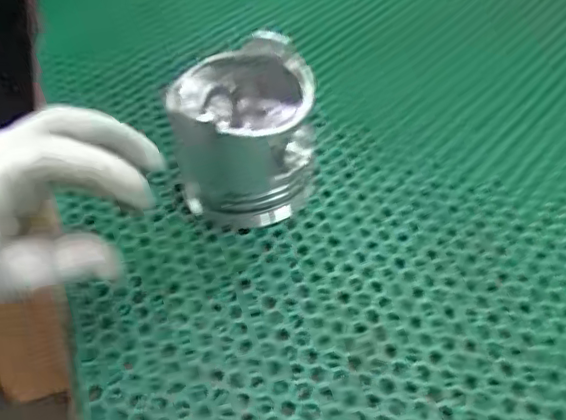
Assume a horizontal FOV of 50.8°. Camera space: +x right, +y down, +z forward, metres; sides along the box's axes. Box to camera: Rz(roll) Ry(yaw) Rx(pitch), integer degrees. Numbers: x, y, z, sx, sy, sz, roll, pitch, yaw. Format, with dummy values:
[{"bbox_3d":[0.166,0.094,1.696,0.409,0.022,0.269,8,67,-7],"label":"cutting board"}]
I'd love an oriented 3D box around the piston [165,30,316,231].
[{"bbox_3d":[-0.023,-0.049,0.390,0.084,0.084,0.089,-7,47,-2],"label":"piston"}]

